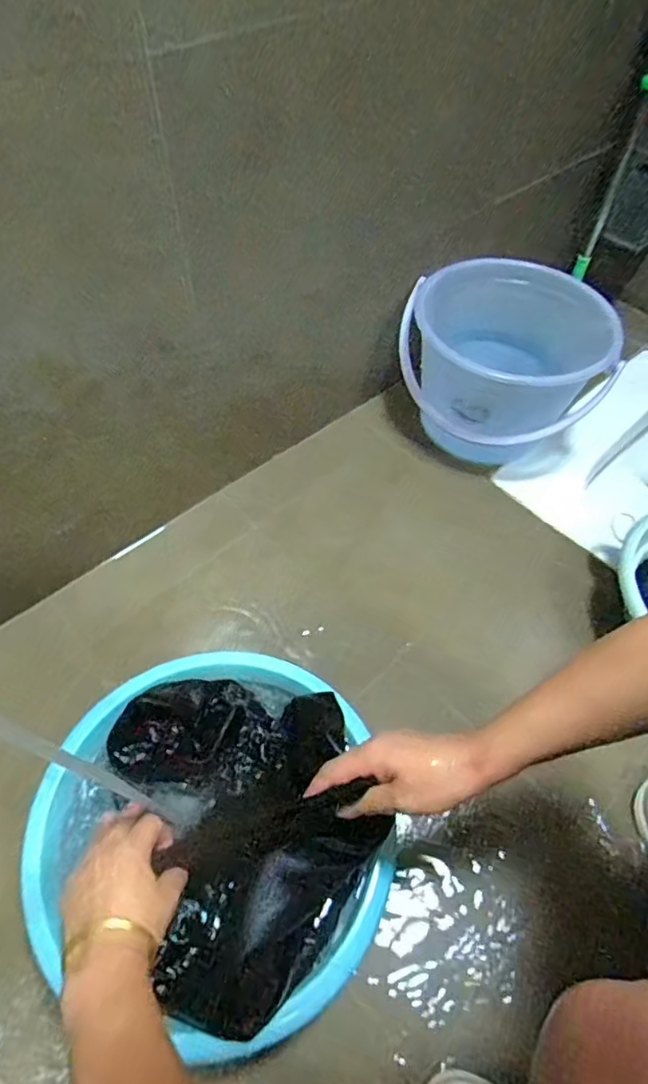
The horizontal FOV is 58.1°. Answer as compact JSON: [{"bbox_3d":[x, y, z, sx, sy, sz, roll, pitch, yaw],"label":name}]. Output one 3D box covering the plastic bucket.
[{"bbox_3d":[0.297,-0.279,0.964,0.299,0.219,0.299,1,54,-1],"label":"plastic bucket"}]

